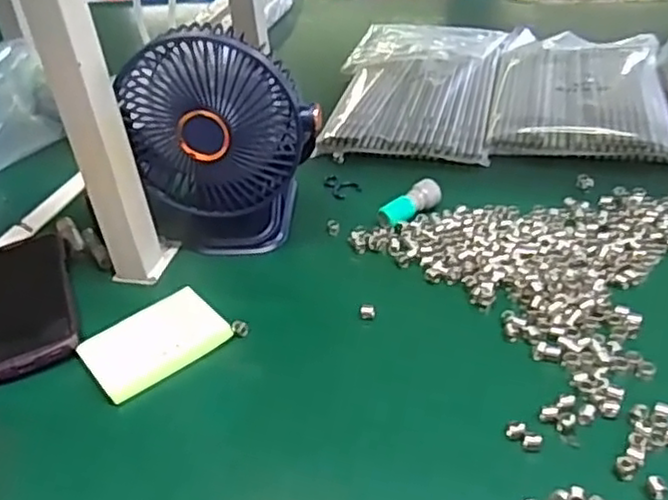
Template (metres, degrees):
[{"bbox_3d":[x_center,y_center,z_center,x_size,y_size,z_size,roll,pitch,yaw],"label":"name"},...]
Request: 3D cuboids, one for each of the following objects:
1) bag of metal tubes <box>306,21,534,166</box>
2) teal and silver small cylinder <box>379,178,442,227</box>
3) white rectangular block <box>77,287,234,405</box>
[{"bbox_3d":[0.101,-0.201,0.824,0.206,0.042,0.334,7,36,19],"label":"bag of metal tubes"},{"bbox_3d":[0.068,-0.040,0.609,0.066,0.021,0.023,-29,40,-29],"label":"teal and silver small cylinder"},{"bbox_3d":[-0.130,0.065,0.499,0.094,0.016,0.068,-28,40,-29],"label":"white rectangular block"}]

